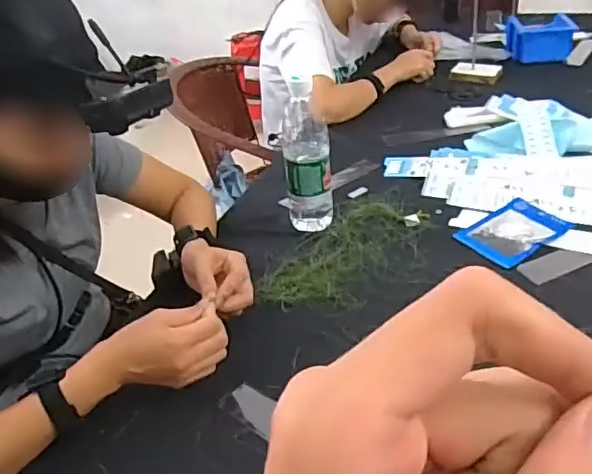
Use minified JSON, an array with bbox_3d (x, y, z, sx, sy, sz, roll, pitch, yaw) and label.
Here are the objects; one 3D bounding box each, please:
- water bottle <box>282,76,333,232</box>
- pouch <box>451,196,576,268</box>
[{"bbox_3d":[0.016,-0.115,0.829,0.066,0.209,0.057,-6,33,0],"label":"water bottle"},{"bbox_3d":[0.300,-0.011,0.807,0.134,0.015,0.104,-21,36,-22],"label":"pouch"}]

